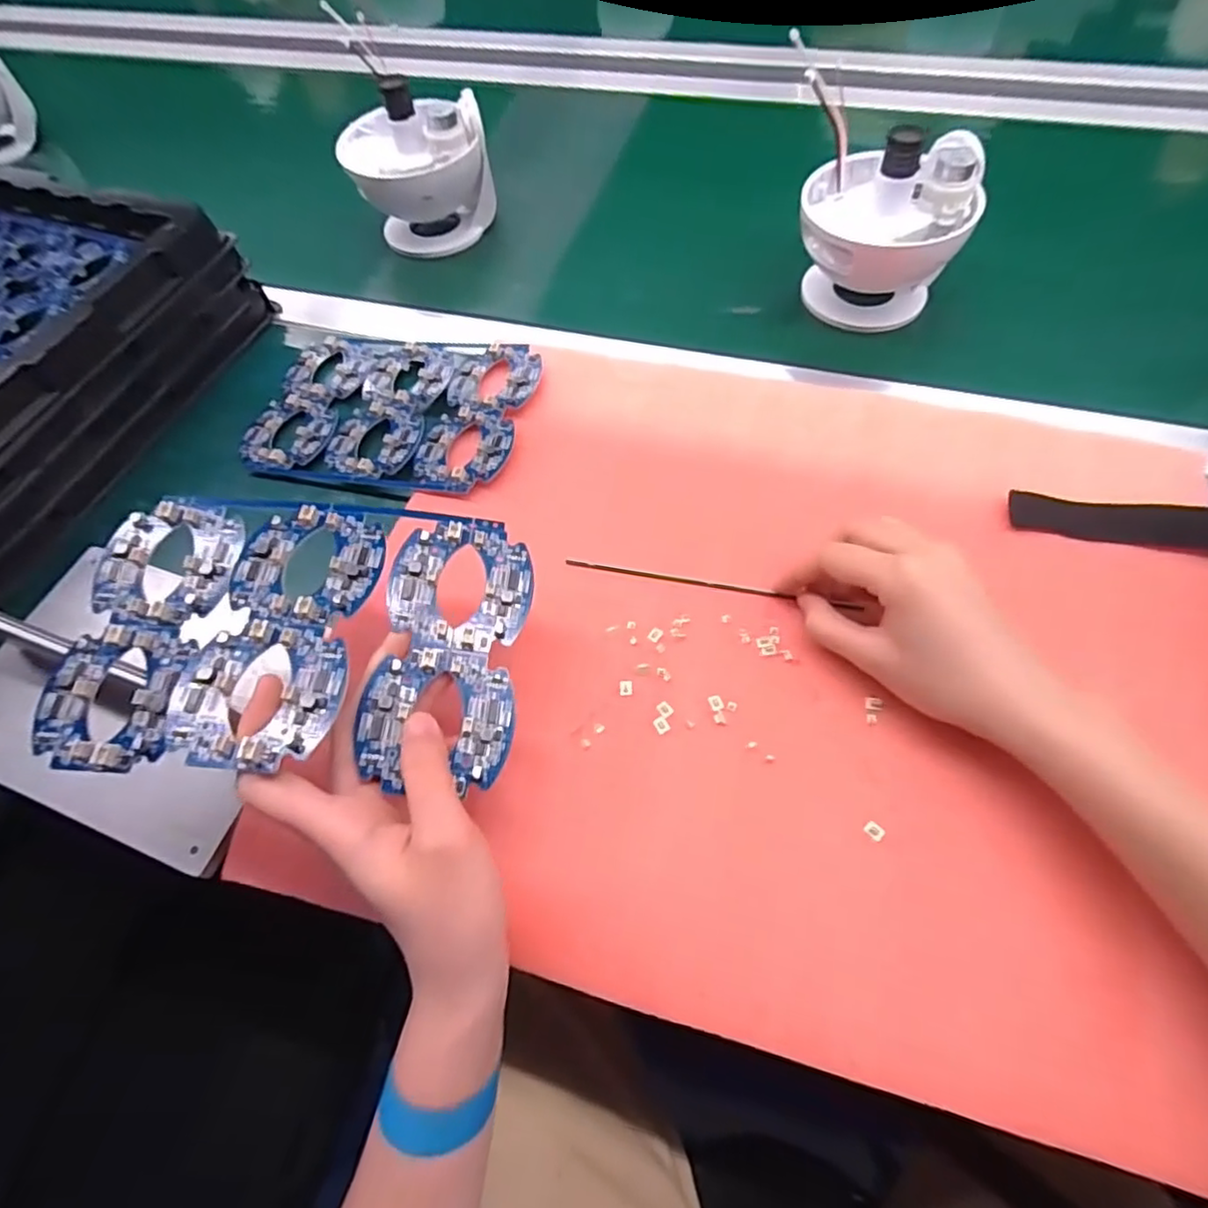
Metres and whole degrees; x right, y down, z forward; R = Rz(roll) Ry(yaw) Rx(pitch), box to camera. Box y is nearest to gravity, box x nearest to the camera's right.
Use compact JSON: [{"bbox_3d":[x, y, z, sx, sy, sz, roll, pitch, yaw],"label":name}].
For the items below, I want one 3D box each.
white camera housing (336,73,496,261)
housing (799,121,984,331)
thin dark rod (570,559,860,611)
[{"bbox_3d":[-0.155,-0.367,0.541,0.115,0.115,0.096,-15,62,-3],"label":"white camera housing"},{"bbox_3d":[0.204,-0.273,0.465,0.112,0.118,0.099,22,63,16],"label":"housing"},{"bbox_3d":[0.061,-0.012,0.367,0.168,0.006,0.006,10,61,10],"label":"thin dark rod"}]

